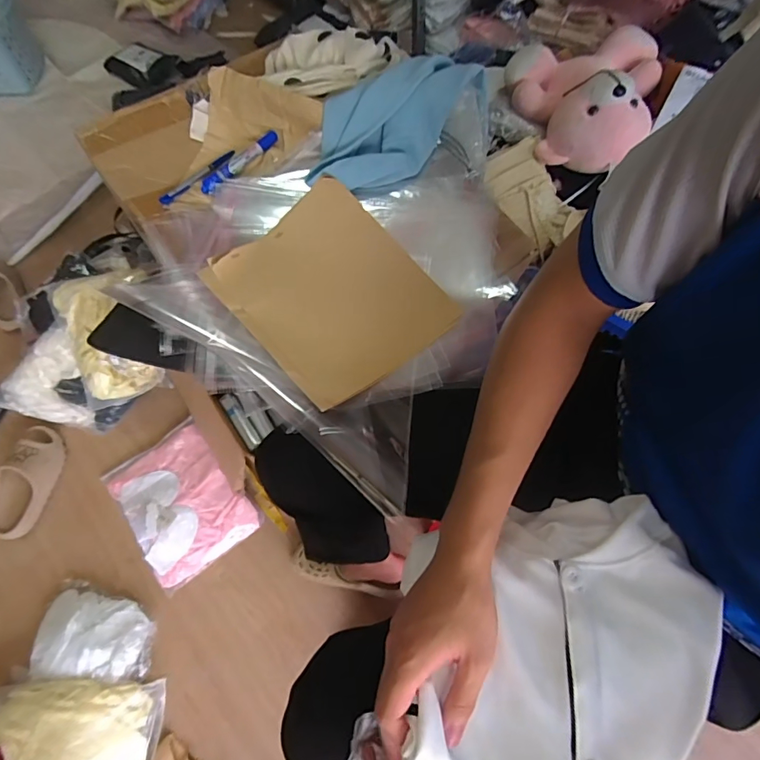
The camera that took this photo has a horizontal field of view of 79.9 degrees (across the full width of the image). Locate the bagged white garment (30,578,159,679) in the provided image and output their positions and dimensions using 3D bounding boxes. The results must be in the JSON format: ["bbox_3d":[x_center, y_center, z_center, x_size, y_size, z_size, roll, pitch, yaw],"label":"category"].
[{"bbox_3d":[-0.576,0.502,0.917,0.232,0.061,0.167,2,66,0],"label":"bagged white garment"}]

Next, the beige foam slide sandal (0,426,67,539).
[{"bbox_3d":[-0.797,0.226,1.026,0.081,0.075,0.252,5,66,2],"label":"beige foam slide sandal"}]

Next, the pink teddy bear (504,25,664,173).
[{"bbox_3d":[0.338,-0.456,0.740,0.232,0.109,0.209,-3,66,-2],"label":"pink teddy bear"}]

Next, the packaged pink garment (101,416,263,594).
[{"bbox_3d":[-0.450,0.267,1.035,0.250,0.038,0.316,-36,71,-15],"label":"packaged pink garment"}]

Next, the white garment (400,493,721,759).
[{"bbox_3d":[0.144,0.214,0.389,0.237,0.089,0.208,-1,66,-1],"label":"white garment"}]

